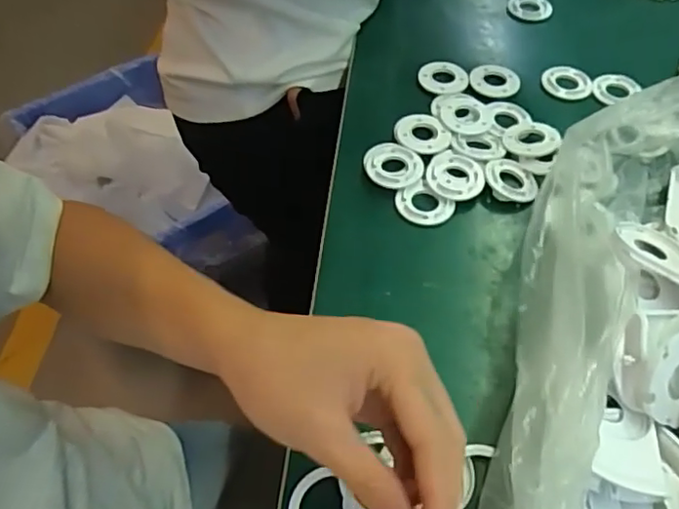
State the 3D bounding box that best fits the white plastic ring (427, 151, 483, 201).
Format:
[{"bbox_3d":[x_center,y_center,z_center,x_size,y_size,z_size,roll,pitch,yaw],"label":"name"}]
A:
[{"bbox_3d":[0.090,-0.062,0.462,0.043,0.007,0.047,0,54,0],"label":"white plastic ring"}]

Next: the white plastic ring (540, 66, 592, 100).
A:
[{"bbox_3d":[0.206,-0.157,0.543,0.038,0.007,0.038,-2,64,5],"label":"white plastic ring"}]

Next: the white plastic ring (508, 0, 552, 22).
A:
[{"bbox_3d":[0.198,-0.258,0.618,0.043,0.004,0.041,0,54,0],"label":"white plastic ring"}]

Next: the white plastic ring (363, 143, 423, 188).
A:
[{"bbox_3d":[0.042,-0.070,0.469,0.046,0.009,0.047,-3,51,3],"label":"white plastic ring"}]

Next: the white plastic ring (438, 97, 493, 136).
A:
[{"bbox_3d":[0.106,-0.118,0.501,0.043,0.007,0.043,0,54,0],"label":"white plastic ring"}]

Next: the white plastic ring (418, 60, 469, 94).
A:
[{"bbox_3d":[0.094,-0.161,0.539,0.043,0.007,0.040,0,54,0],"label":"white plastic ring"}]

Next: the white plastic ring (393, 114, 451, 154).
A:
[{"bbox_3d":[0.069,-0.102,0.490,0.047,0.004,0.047,0,54,0],"label":"white plastic ring"}]

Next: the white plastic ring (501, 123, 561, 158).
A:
[{"bbox_3d":[0.156,-0.094,0.483,0.043,0.008,0.043,18,56,12],"label":"white plastic ring"}]

